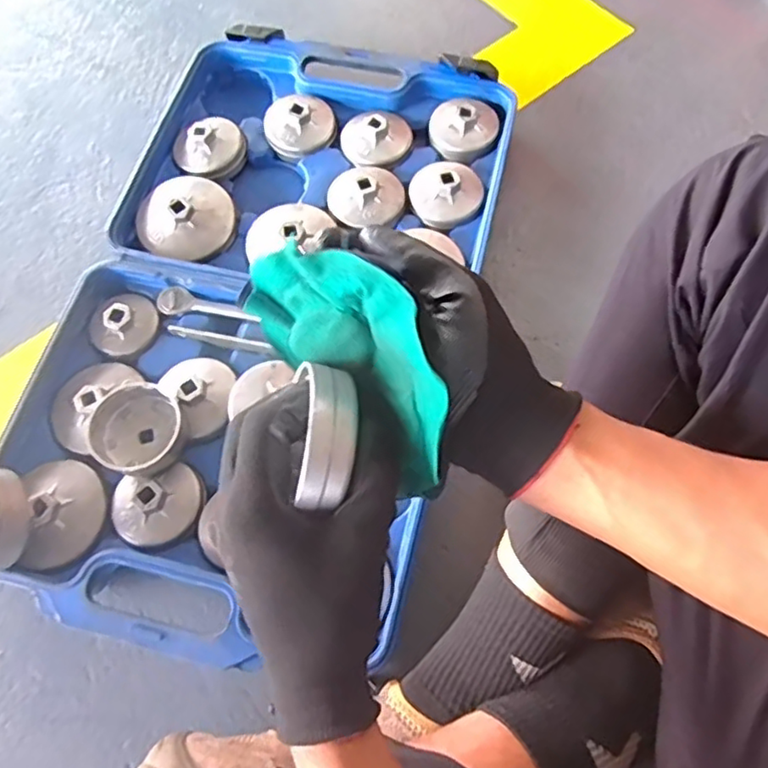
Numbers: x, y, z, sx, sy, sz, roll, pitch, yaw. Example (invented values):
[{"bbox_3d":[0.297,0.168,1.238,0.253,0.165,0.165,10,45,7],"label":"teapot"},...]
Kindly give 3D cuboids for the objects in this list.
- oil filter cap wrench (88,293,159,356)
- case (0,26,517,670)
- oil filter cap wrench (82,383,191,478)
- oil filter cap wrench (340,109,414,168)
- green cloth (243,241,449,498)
[{"bbox_3d":[-0.257,-0.062,0.610,0.066,0.025,0.058,-24,68,-8],"label":"oil filter cap wrench"},{"bbox_3d":[-0.108,-0.086,0.617,0.383,0.060,0.644,12,68,7],"label":"case"},{"bbox_3d":[-0.219,0.042,0.553,0.076,0.036,0.073,-1,67,2],"label":"oil filter cap wrench"},{"bbox_3d":[-0.009,-0.281,0.693,0.077,0.028,0.075,-5,67,0],"label":"oil filter cap wrench"},{"bbox_3d":[-0.014,-0.014,0.315,0.146,0.095,0.020,50,51,5],"label":"green cloth"}]

